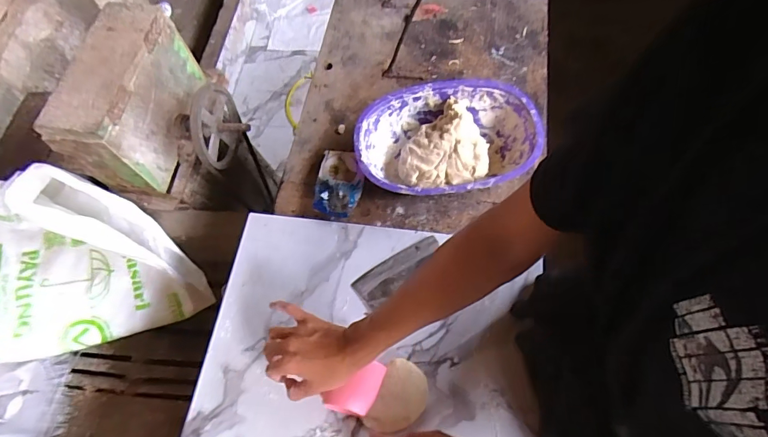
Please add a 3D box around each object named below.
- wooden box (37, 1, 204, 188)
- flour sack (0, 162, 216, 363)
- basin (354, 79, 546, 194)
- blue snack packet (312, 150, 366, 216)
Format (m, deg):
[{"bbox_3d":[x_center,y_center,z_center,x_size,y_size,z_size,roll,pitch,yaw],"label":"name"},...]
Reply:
[{"bbox_3d":[-0.555,-0.264,0.934,0.134,0.224,0.349,2,64,7],"label":"wooden box"},{"bbox_3d":[-0.804,0.098,0.888,0.749,0.237,0.401,6,64,8],"label":"flour sack"},{"bbox_3d":[0.110,-0.128,0.743,0.305,0.117,0.217,-5,65,4],"label":"basin"},{"bbox_3d":[-0.077,-0.060,0.743,0.081,0.030,0.121,4,64,8],"label":"blue snack packet"}]

